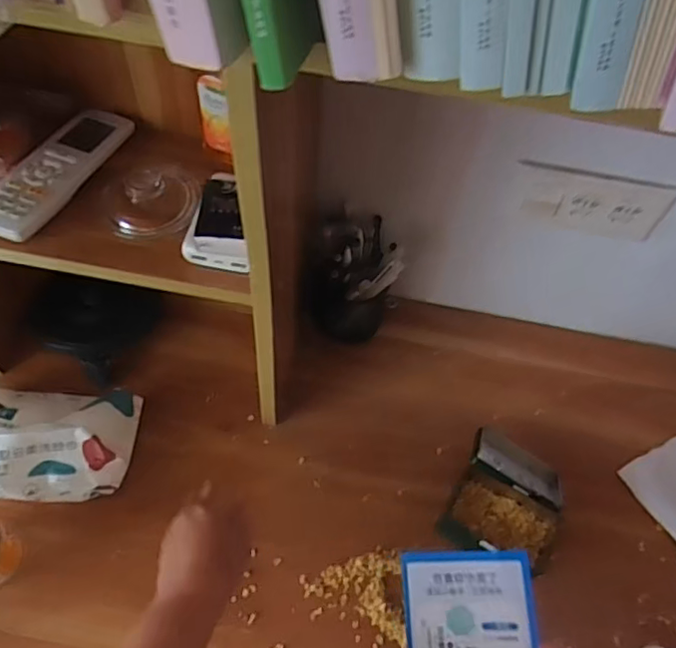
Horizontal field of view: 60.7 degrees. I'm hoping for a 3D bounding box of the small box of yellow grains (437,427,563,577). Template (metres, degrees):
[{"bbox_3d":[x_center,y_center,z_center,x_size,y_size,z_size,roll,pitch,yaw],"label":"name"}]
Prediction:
[{"bbox_3d":[0.170,0.174,0.578,0.106,0.059,0.130,24,59,9],"label":"small box of yellow grains"}]

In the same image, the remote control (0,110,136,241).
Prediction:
[{"bbox_3d":[-0.234,-0.131,0.484,0.048,0.019,0.161,19,59,6],"label":"remote control"}]

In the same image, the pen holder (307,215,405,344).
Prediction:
[{"bbox_3d":[0.016,-0.049,0.648,0.096,0.157,0.086,7,58,-1],"label":"pen holder"}]

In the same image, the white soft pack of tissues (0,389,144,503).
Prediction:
[{"bbox_3d":[-0.301,0.116,0.579,0.183,0.057,0.114,4,58,-3],"label":"white soft pack of tissues"}]

